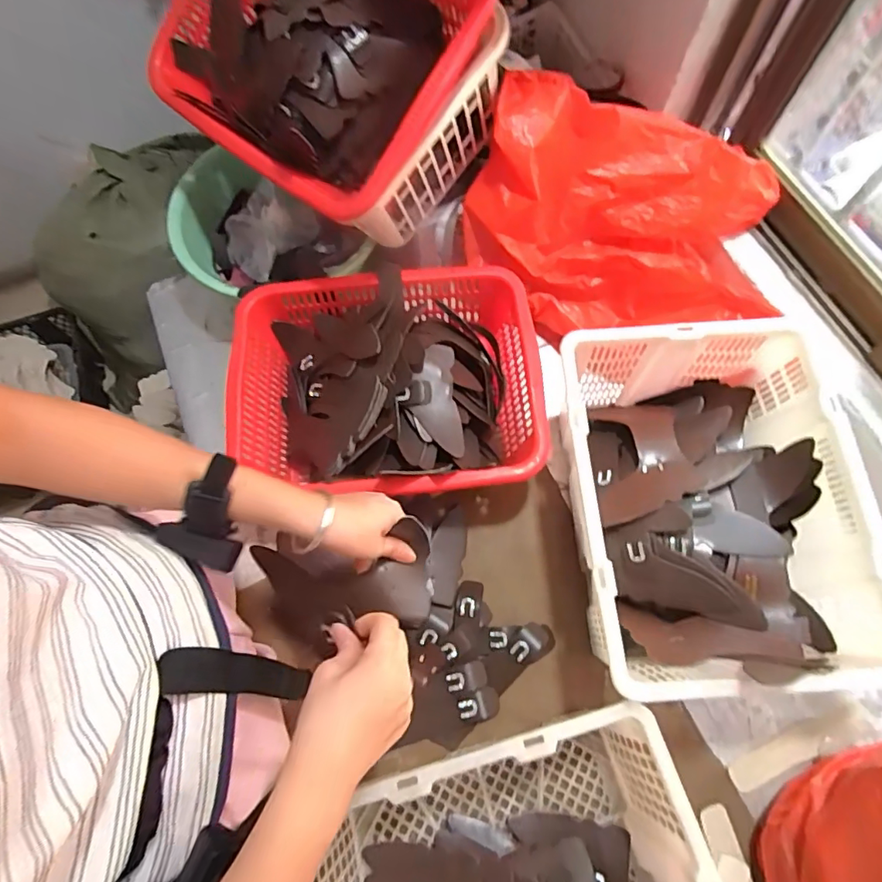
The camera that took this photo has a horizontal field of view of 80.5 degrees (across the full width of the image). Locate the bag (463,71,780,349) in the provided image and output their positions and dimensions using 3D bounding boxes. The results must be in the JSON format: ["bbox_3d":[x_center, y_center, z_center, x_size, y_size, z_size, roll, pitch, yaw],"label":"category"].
[{"bbox_3d":[0.234,-0.277,0.702,0.401,0.251,0.223,21,72,10],"label":"bag"}]

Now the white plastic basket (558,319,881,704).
[{"bbox_3d":[0.297,0.072,0.607,0.288,0.147,0.384,-4,70,1],"label":"white plastic basket"}]

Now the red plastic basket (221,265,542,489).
[{"bbox_3d":[-0.068,-0.066,0.705,0.381,0.143,0.301,-5,70,1],"label":"red plastic basket"}]

